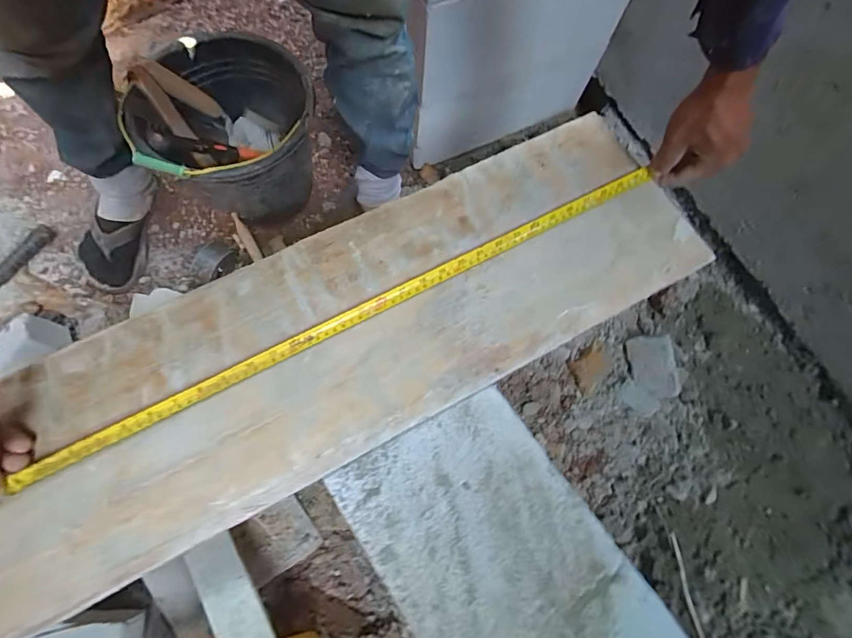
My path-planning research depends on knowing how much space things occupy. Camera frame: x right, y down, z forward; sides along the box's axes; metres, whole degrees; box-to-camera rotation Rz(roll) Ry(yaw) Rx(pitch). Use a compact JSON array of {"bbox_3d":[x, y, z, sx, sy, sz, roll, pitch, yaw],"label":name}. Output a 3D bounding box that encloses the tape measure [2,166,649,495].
[{"bbox_3d":[-0.057,-0.013,0.456,0.726,0.009,0.020,-27,74,-10],"label":"tape measure"}]

